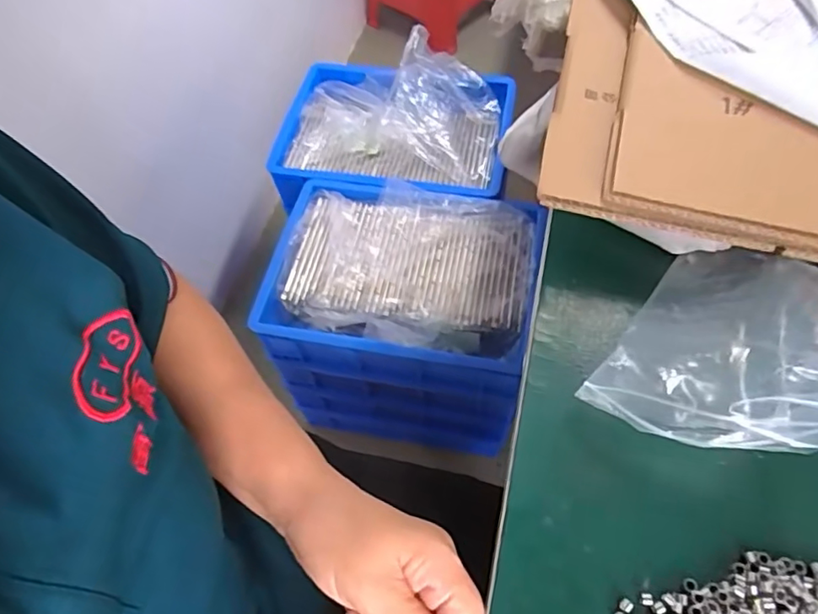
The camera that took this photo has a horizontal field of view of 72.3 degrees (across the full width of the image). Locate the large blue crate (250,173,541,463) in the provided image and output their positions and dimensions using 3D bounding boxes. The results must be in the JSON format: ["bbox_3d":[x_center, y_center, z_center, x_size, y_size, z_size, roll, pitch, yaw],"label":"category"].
[{"bbox_3d":[-0.008,0.013,0.968,0.410,0.304,0.314,12,60,10],"label":"large blue crate"}]

